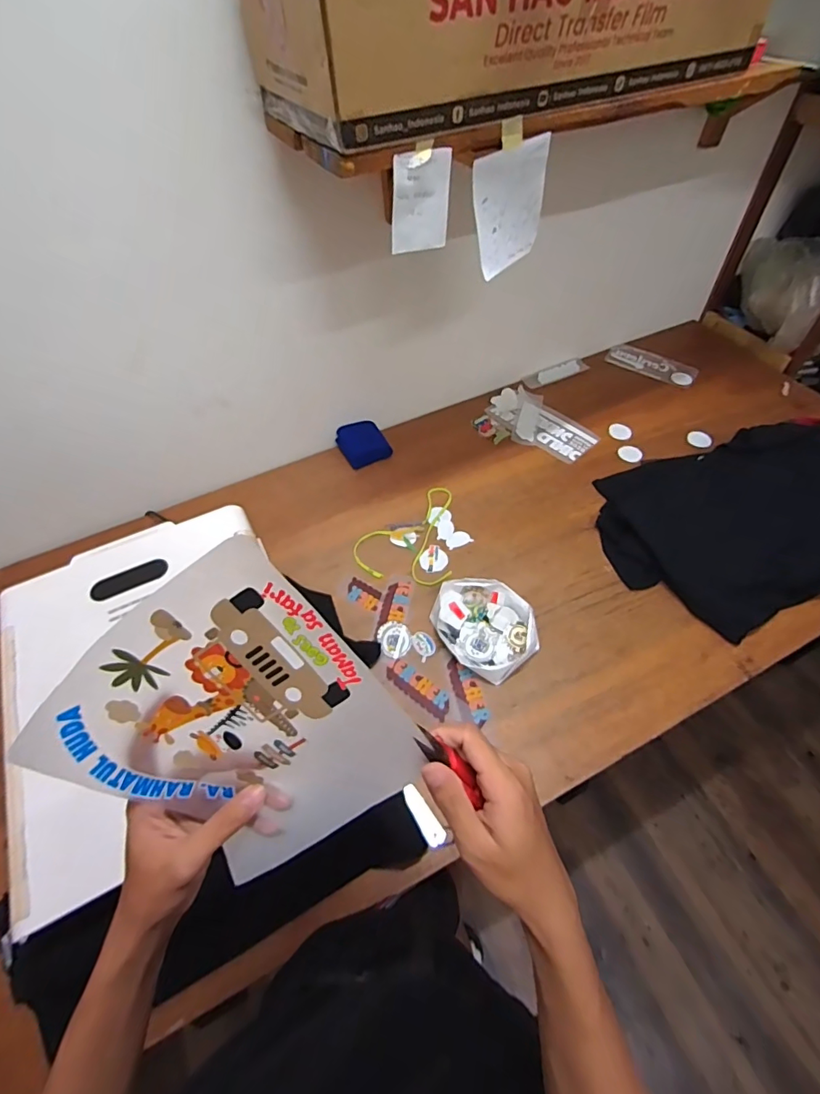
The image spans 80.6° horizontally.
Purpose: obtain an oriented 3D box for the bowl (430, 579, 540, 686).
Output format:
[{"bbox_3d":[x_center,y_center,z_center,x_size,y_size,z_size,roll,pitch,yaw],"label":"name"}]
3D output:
[{"bbox_3d":[0.137,0.142,0.907,0.159,0.042,0.201,-33,59,-19],"label":"bowl"}]

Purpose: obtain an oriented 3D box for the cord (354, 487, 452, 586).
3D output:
[{"bbox_3d":[-0.013,-0.030,1.044,0.201,0.009,0.261,1,54,4],"label":"cord"}]

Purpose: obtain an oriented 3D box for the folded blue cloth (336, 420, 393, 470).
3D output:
[{"bbox_3d":[-0.113,-0.254,1.183,0.117,0.031,0.123,-22,56,-13],"label":"folded blue cloth"}]

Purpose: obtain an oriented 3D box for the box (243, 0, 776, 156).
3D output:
[{"bbox_3d":[0.140,-0.665,0.594,0.622,0.146,0.242,-21,56,-11],"label":"box"}]

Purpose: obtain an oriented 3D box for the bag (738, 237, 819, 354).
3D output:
[{"bbox_3d":[1.042,-0.666,1.281,0.178,0.175,0.369,-4,54,0],"label":"bag"}]

